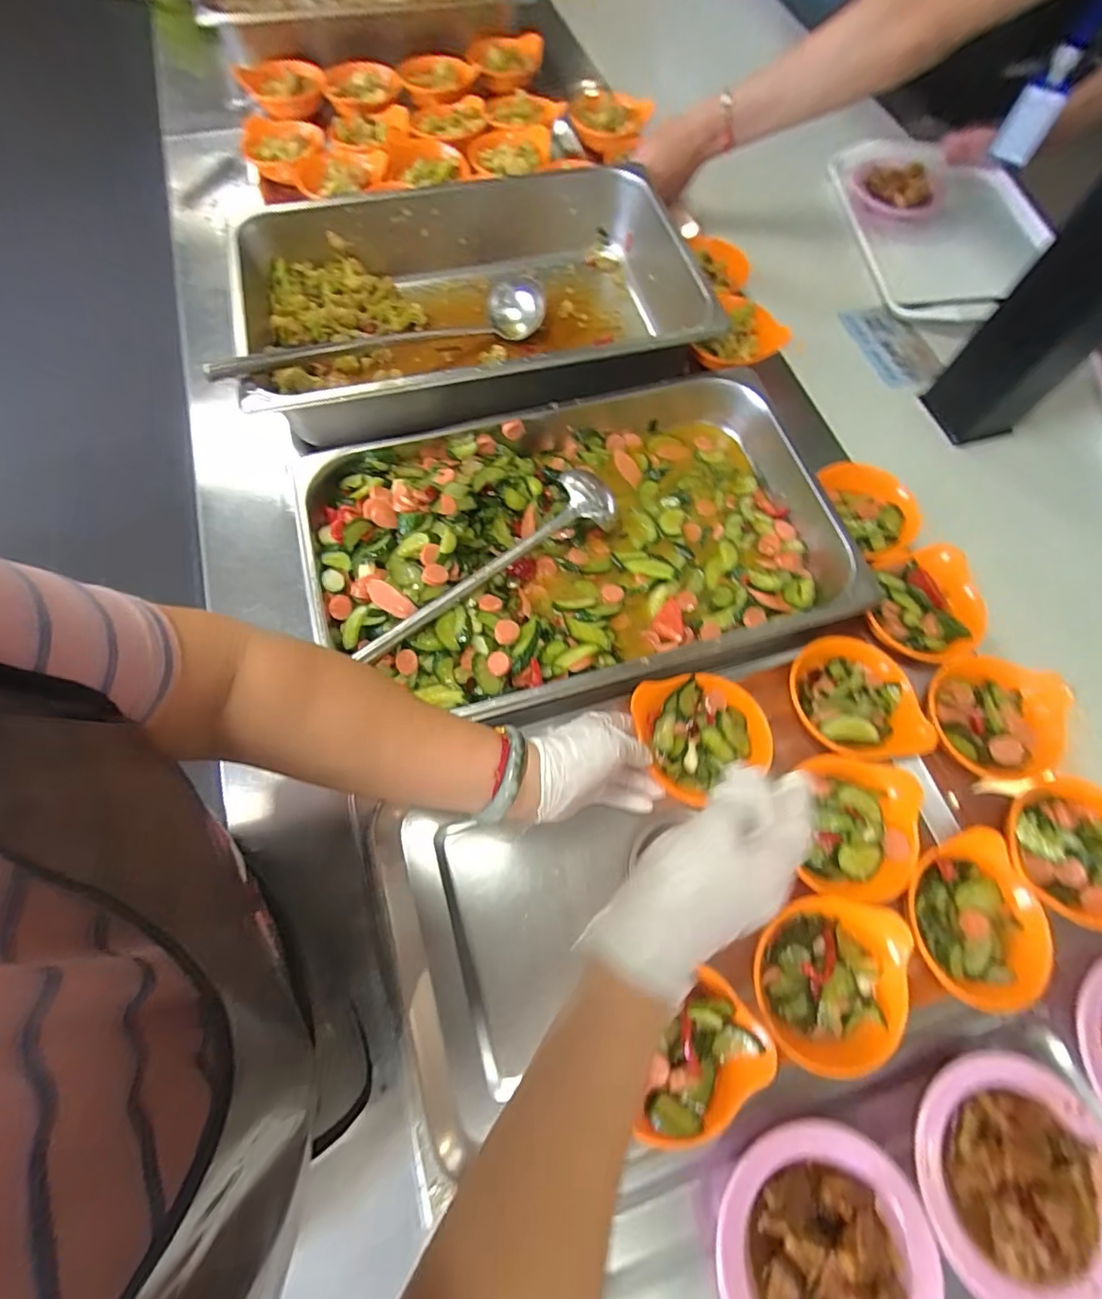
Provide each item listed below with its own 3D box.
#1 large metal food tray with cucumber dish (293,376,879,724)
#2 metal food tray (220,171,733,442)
[{"bbox_3d":[0.038,-0.112,0.563,0.545,0.066,0.325,-14,69,-8],"label":"large metal food tray with cucumber dish"},{"bbox_3d":[-0.090,-0.427,0.675,0.542,0.116,0.334,-10,69,-6],"label":"metal food tray"}]

